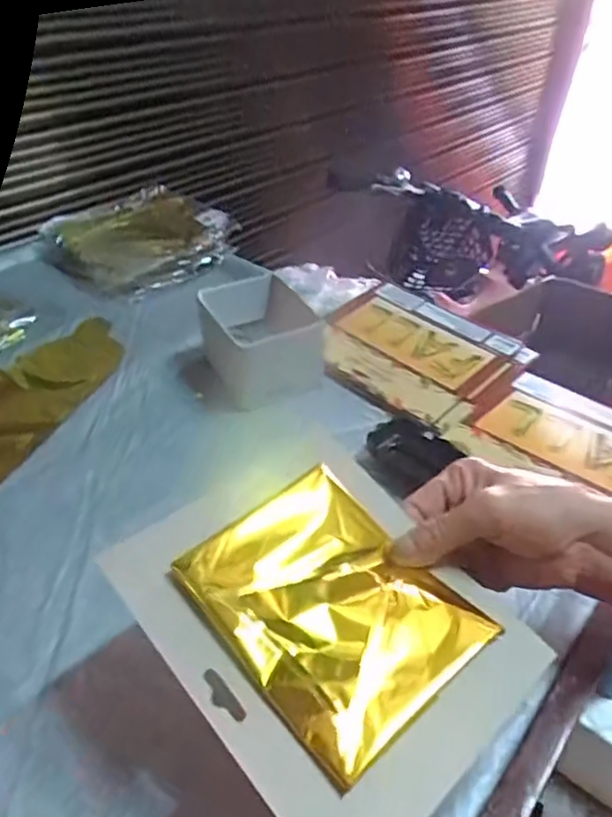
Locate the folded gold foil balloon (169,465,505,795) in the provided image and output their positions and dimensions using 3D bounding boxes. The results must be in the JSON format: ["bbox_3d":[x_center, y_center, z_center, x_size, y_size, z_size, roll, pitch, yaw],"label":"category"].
[{"bbox_3d":[0.015,0.103,0.320,0.116,0.017,0.134,-30,61,-32],"label":"folded gold foil balloon"}]

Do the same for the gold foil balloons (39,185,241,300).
[{"bbox_3d":[-0.245,-0.251,0.847,0.213,0.047,0.252,-30,49,-33],"label":"gold foil balloons"}]

